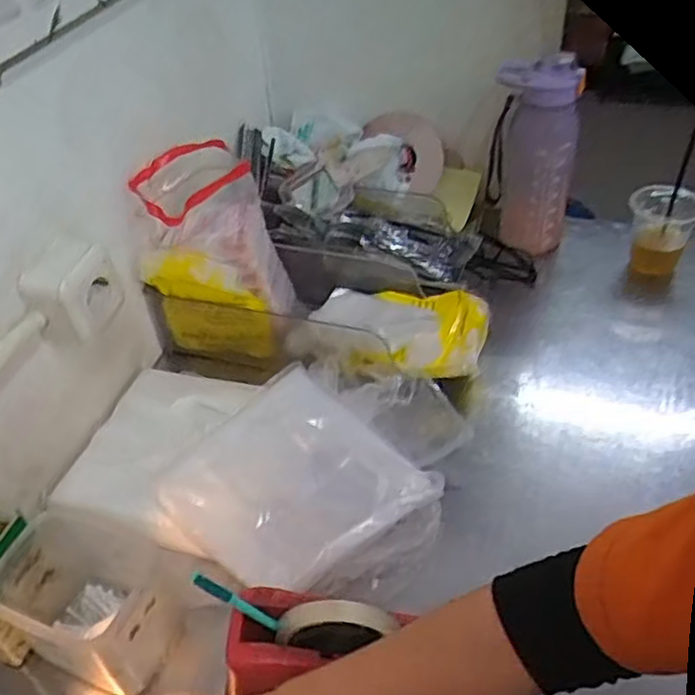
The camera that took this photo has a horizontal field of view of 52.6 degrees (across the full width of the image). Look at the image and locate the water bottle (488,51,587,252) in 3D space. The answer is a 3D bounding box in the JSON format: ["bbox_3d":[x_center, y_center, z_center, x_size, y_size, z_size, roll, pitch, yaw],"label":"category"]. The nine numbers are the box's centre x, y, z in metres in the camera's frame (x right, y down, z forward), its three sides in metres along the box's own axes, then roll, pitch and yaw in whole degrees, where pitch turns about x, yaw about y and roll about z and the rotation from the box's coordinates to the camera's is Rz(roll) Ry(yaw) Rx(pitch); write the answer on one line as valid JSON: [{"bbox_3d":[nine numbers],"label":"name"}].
[{"bbox_3d":[0.241,-0.250,0.926,0.108,0.242,0.070,8,43,13],"label":"water bottle"}]

